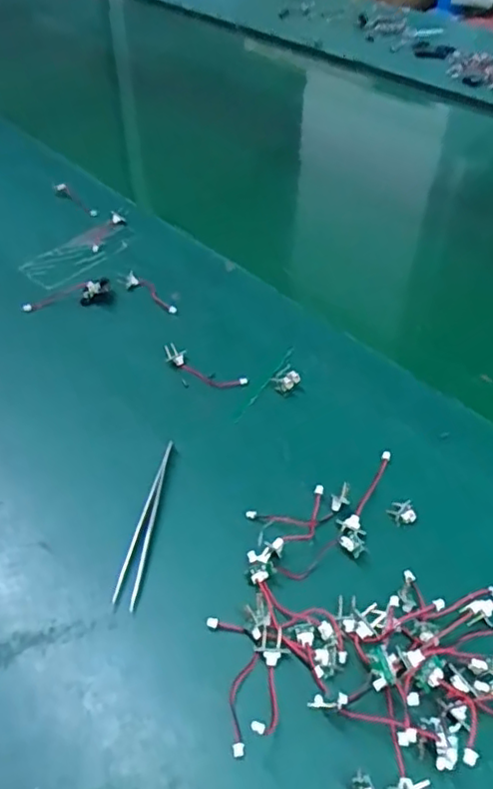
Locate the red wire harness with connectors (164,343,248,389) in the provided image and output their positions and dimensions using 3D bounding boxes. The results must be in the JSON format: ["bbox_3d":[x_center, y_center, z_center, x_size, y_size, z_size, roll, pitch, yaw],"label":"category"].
[{"bbox_3d":[-0.028,-0.019,0.412,0.058,0.010,0.017,22,49,20],"label":"red wire harness with connectors"}]

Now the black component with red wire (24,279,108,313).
[{"bbox_3d":[-0.137,-0.075,0.467,0.065,0.010,0.019,-15,45,-3],"label":"black component with red wire"}]

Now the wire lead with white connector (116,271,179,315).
[{"bbox_3d":[-0.075,-0.080,0.477,0.062,0.009,0.017,30,52,26],"label":"wire lead with white connector"}]

